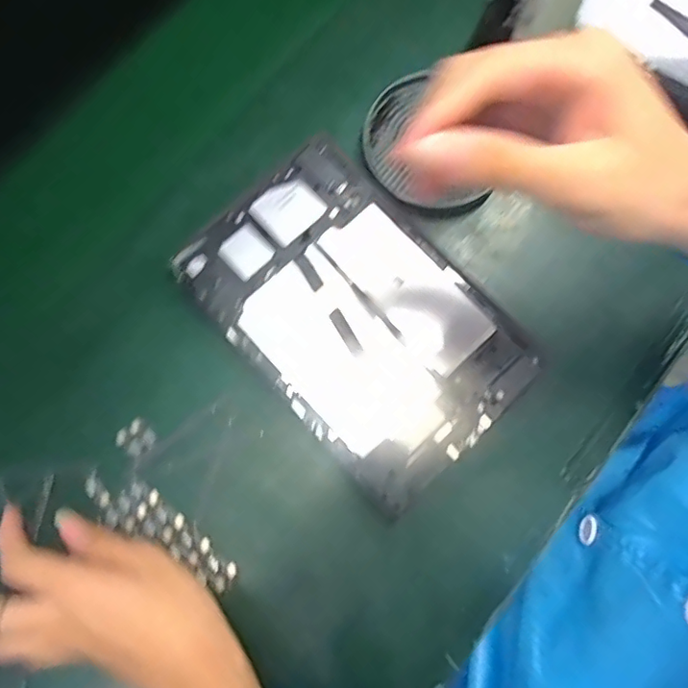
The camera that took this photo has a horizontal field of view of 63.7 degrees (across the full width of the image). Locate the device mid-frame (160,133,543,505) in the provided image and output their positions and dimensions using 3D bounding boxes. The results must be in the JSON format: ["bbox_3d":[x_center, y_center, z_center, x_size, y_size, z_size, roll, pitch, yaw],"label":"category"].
[{"bbox_3d":[0.009,-0.022,0.404,0.157,0.009,0.242,-42,82,-8],"label":"device mid-frame"}]

